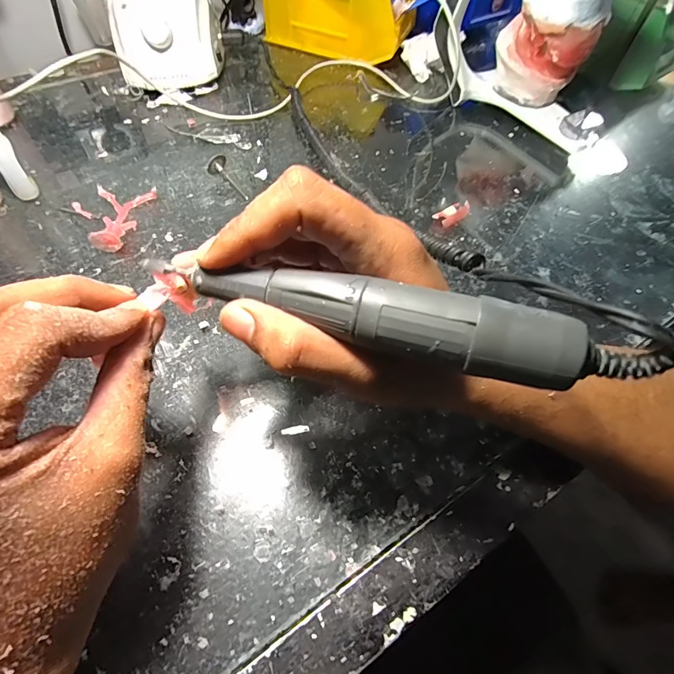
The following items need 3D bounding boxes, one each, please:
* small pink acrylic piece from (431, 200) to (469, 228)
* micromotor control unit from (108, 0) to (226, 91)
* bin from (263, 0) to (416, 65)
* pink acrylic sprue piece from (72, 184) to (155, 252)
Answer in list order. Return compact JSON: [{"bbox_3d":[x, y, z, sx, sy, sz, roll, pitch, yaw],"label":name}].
[{"bbox_3d":[0.102,-0.107,0.349,0.040,0.013,0.013,-28,64,-20],"label":"small pink acrylic piece"},{"bbox_3d":[-0.181,-0.330,0.428,0.107,0.080,0.124,-11,60,-11],"label":"micromotor control unit"},{"bbox_3d":[0.006,-0.407,0.484,0.166,0.088,0.098,22,59,10],"label":"bin"},{"bbox_3d":[-0.174,-0.100,0.323,0.063,0.017,0.067,-25,63,-18],"label":"pink acrylic sprue piece"}]

